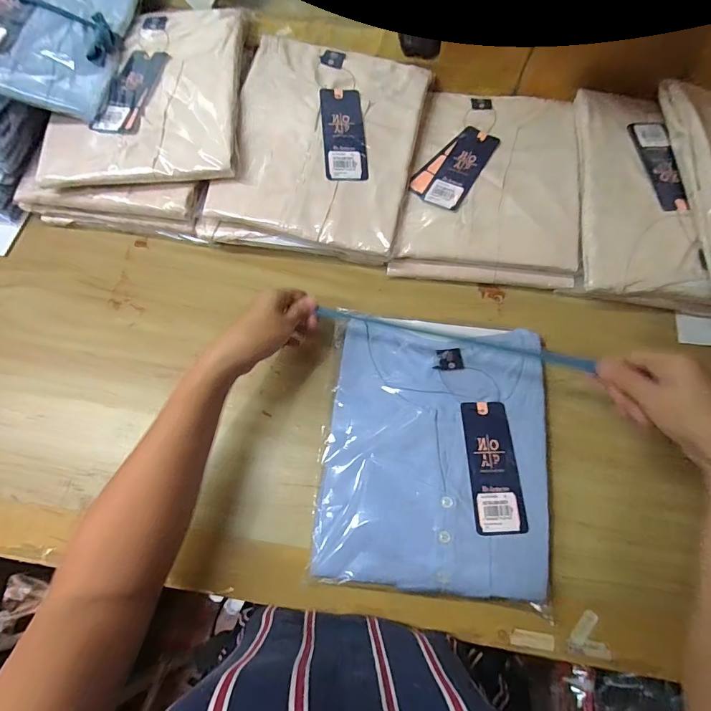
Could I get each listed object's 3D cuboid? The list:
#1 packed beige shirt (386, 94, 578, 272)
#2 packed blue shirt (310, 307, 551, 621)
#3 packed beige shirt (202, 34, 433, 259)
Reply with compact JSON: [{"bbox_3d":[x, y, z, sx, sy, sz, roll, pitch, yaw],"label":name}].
[{"bbox_3d":[0.156,-0.215,0.478,0.188,0.020,0.242,6,73,4],"label":"packed beige shirt"},{"bbox_3d":[0.076,0.084,0.398,0.206,0.027,0.255,5,71,1],"label":"packed blue shirt"},{"bbox_3d":[-0.035,-0.247,0.467,0.203,0.039,0.249,10,73,6],"label":"packed beige shirt"}]

